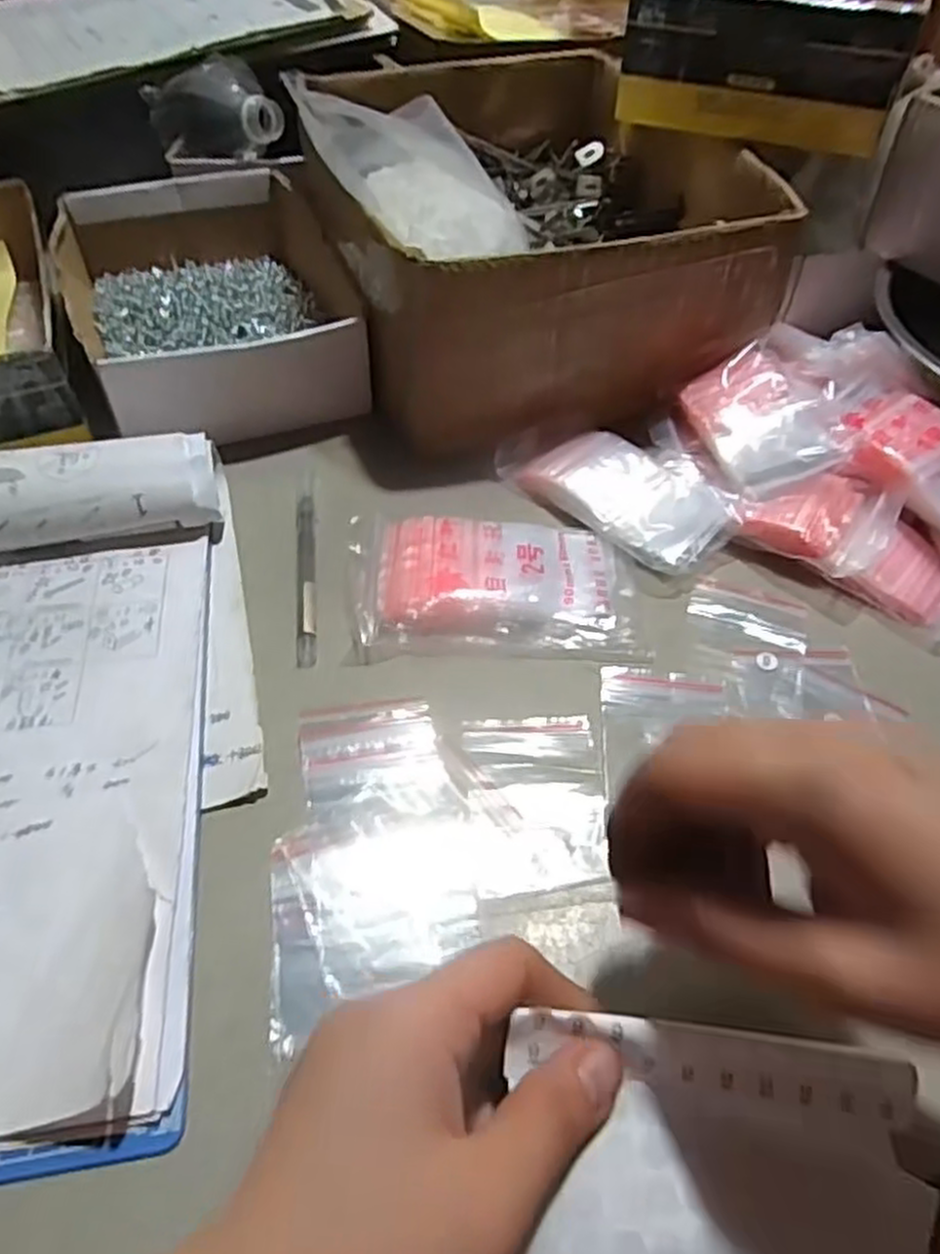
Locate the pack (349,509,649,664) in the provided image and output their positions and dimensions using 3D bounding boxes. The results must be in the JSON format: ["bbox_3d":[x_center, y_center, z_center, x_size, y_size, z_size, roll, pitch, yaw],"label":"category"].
[{"bbox_3d":[0.015,-0.024,0.404,0.145,0.016,0.088,0,50,-1],"label":"pack"}]

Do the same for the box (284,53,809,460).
[{"bbox_3d":[0.037,-0.286,0.553,0.271,0.104,0.334,-15,52,-13],"label":"box"}]

